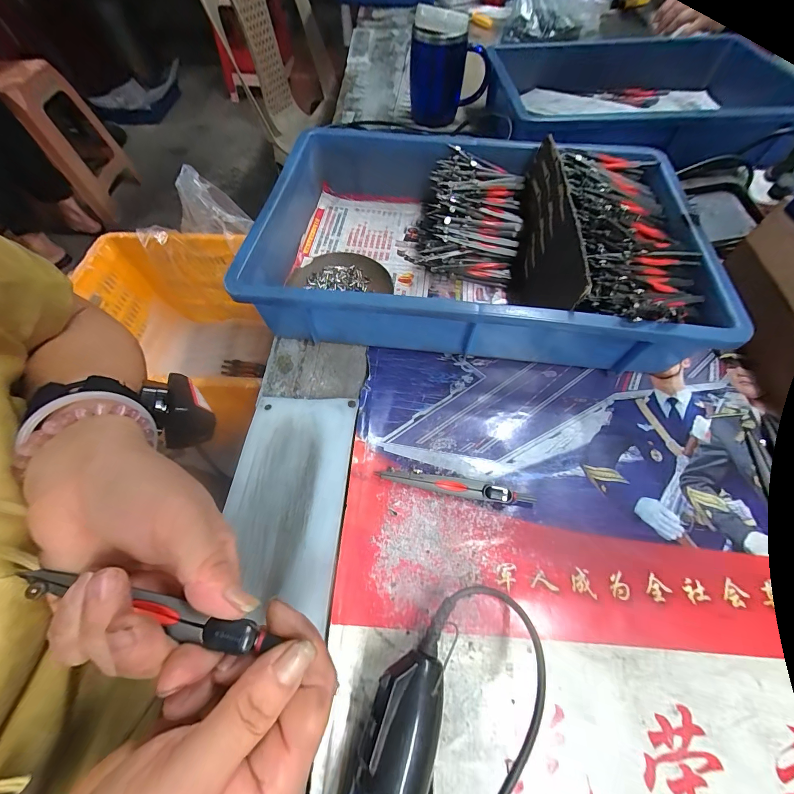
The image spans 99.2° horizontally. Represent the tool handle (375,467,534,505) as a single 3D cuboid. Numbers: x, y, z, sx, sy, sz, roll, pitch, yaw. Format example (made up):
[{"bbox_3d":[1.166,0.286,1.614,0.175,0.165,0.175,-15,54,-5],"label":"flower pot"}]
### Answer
[{"bbox_3d":[0.049,0.074,0.280,0.130,0.011,0.013,10,62,5],"label":"tool handle"}]

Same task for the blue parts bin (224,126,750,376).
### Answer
[{"bbox_3d":[0.080,-0.176,0.369,0.430,0.088,0.291,6,61,3],"label":"blue parts bin"}]

